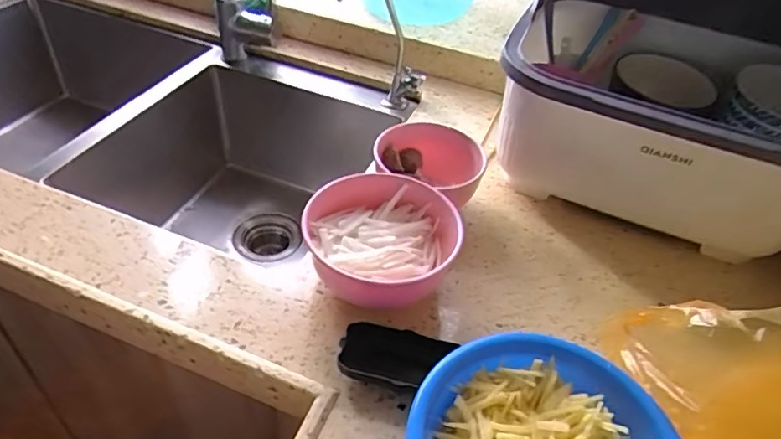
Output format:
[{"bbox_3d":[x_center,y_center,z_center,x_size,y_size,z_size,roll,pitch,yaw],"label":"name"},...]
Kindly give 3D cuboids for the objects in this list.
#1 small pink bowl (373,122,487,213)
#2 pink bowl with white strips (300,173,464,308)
[{"bbox_3d":[0.042,-0.052,0.659,0.125,0.072,0.118,3,43,-3],"label":"small pink bowl"},{"bbox_3d":[-0.009,0.029,0.556,0.142,0.084,0.145,3,43,-3],"label":"pink bowl with white strips"}]

